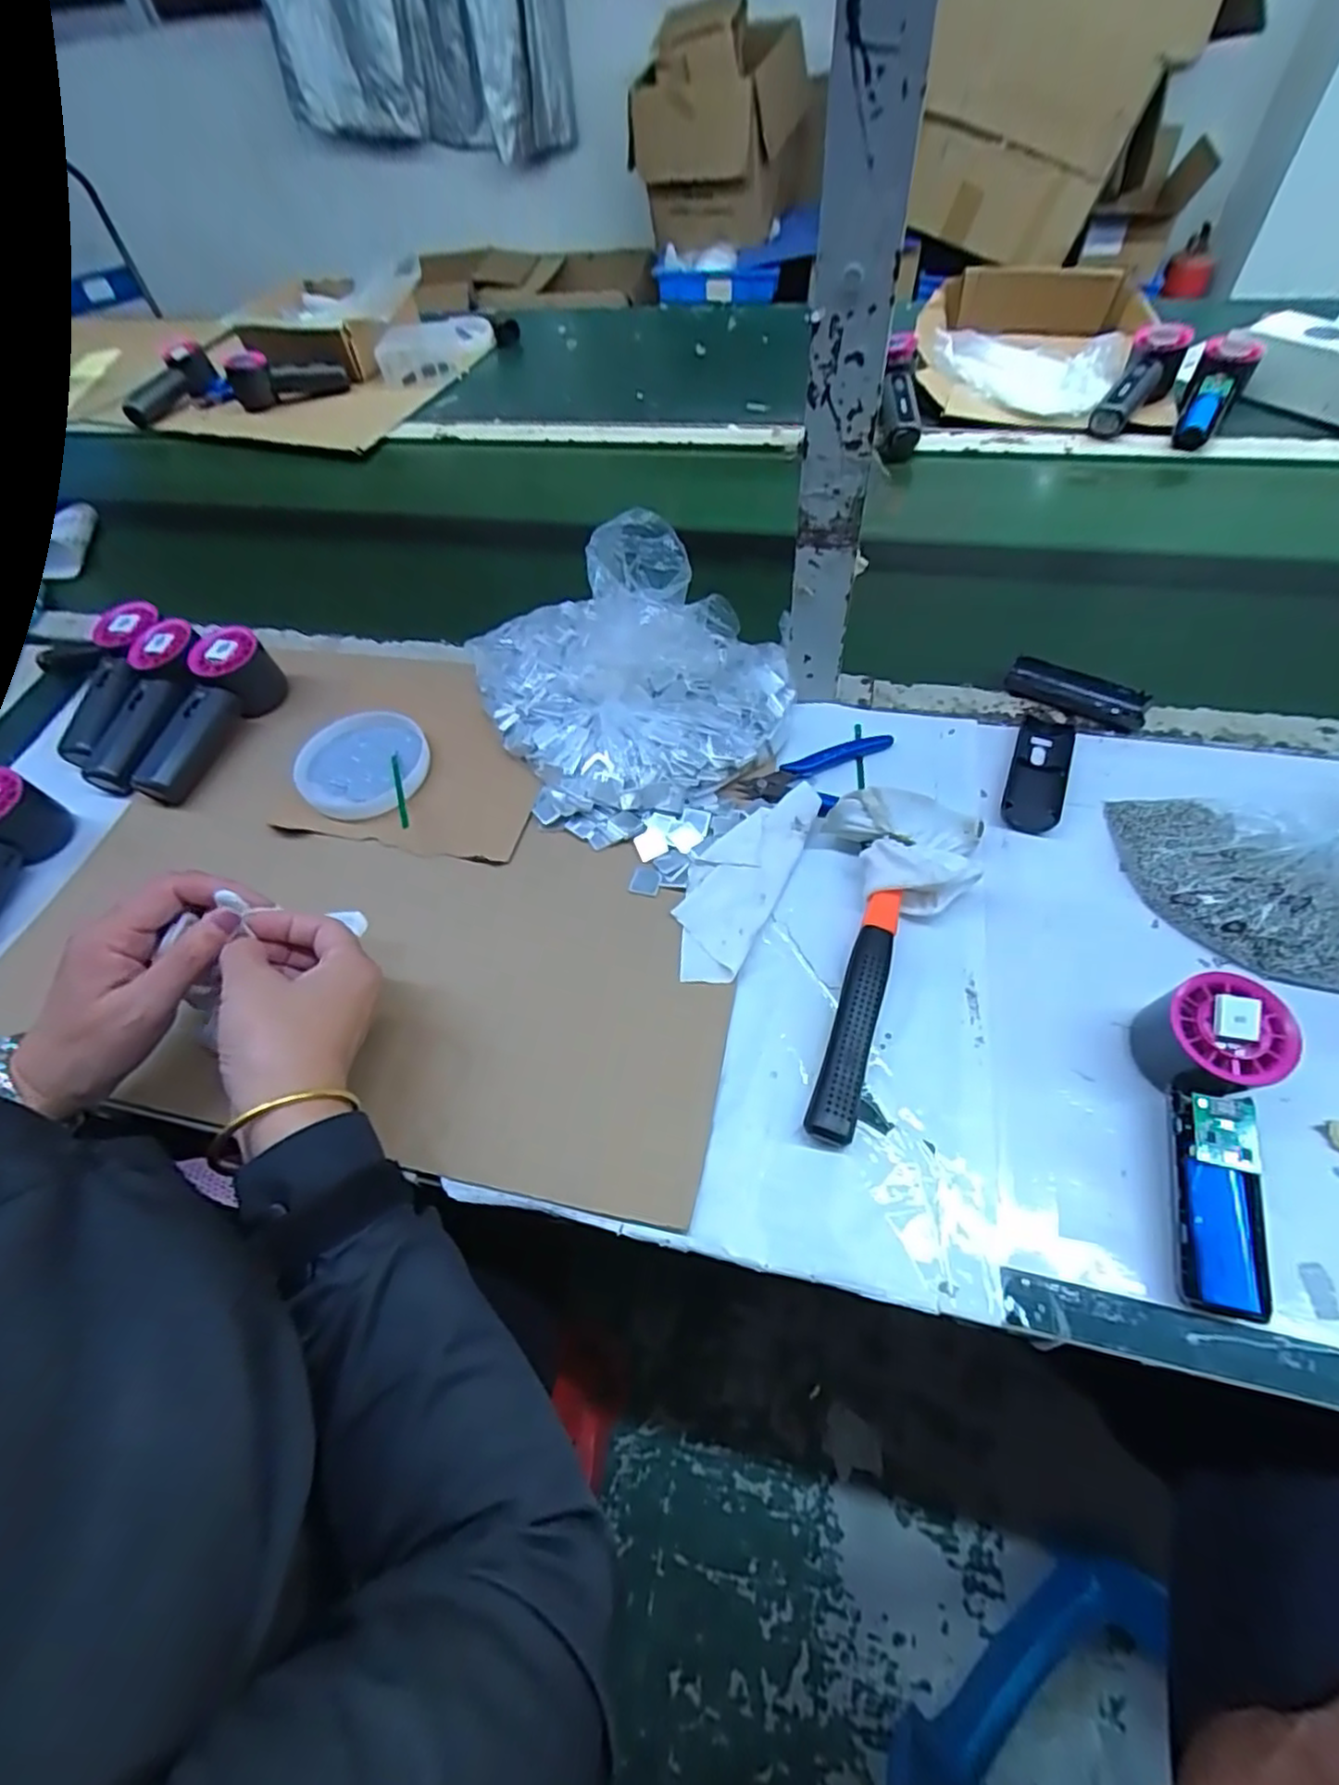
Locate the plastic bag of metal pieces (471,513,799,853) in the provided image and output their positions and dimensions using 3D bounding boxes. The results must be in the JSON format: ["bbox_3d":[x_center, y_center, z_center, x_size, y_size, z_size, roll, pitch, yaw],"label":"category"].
[{"bbox_3d":[-0.032,-0.186,0.514,0.222,0.131,0.274,-20,57,-9],"label":"plastic bag of metal pieces"}]

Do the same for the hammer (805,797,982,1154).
[{"bbox_3d":[0.132,0.034,0.413,0.091,0.042,0.231,11,57,12],"label":"hammer"}]

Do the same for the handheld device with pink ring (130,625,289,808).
[{"bbox_3d":[-0.391,-0.146,0.581,0.049,0.056,0.161,18,73,16],"label":"handheld device with pink ring"}]

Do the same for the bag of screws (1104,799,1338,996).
[{"bbox_3d":[0.384,-0.013,0.413,0.173,0.055,0.148,-1,56,4],"label":"bag of screws"}]

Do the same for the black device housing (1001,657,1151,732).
[{"bbox_3d":[0.317,-0.156,0.536,0.099,0.018,0.035,29,63,22],"label":"black device housing"}]

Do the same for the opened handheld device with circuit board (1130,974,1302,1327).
[{"bbox_3d":[0.271,0.123,0.345,0.048,0.056,0.154,8,73,10],"label":"opened handheld device with circuit board"}]

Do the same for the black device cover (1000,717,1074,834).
[{"bbox_3d":[0.268,-0.087,0.495,0.038,0.014,0.103,19,59,17],"label":"black device cover"}]

